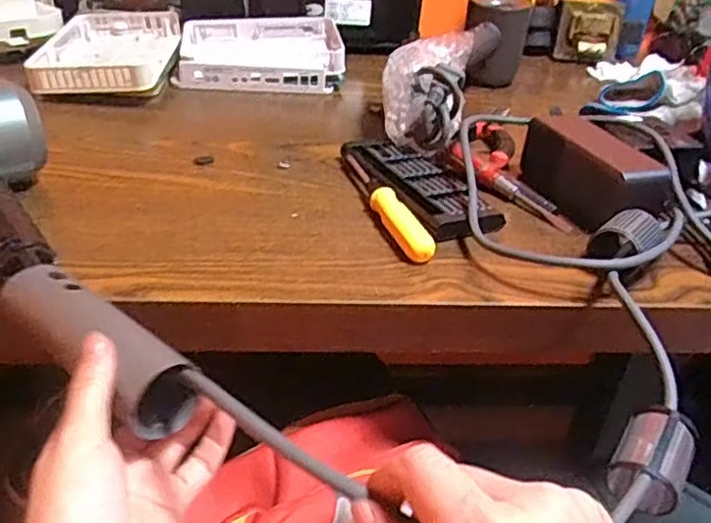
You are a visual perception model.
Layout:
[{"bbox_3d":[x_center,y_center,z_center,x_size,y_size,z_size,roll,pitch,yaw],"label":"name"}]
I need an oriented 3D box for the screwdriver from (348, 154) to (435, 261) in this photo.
[{"bbox_3d":[0.020,-0.047,0.520,0.020,0.019,0.154,-8,34,-21],"label":"screwdriver"}]

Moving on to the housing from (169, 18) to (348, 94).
[{"bbox_3d":[-0.107,-0.238,0.771,0.182,0.048,0.132,2,32,-7],"label":"housing"}]

